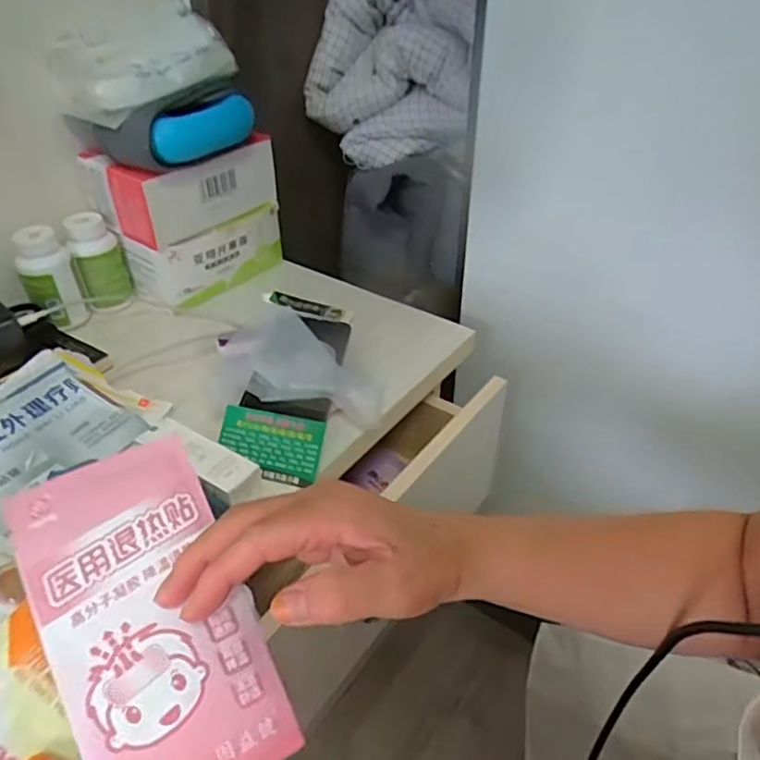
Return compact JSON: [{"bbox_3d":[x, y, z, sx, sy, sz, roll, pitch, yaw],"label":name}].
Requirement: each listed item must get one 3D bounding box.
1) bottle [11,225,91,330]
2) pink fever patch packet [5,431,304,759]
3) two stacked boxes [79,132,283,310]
[{"bbox_3d":[-0.333,-0.106,0.631,0.044,0.100,0.046,20,41,24],"label":"bottle"},{"bbox_3d":[-0.102,0.108,0.277,0.082,0.007,0.157,-21,77,-22],"label":"pink fever patch packet"},{"bbox_3d":[-0.210,-0.189,0.701,0.112,0.147,0.174,27,44,30],"label":"two stacked boxes"}]

